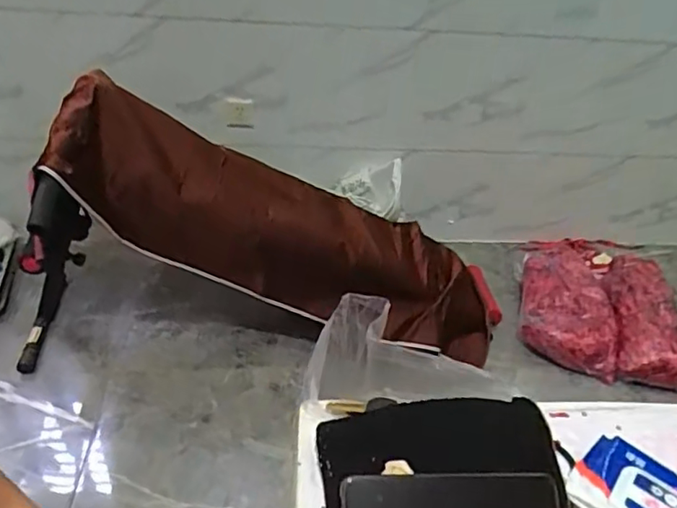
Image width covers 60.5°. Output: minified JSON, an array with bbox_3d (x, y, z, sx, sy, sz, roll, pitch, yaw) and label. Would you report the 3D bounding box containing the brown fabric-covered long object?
[{"bbox_3d":[-0.140,-0.070,1.634,1.237,0.255,0.498,23,30,-19],"label":"brown fabric-covered long object"}]

